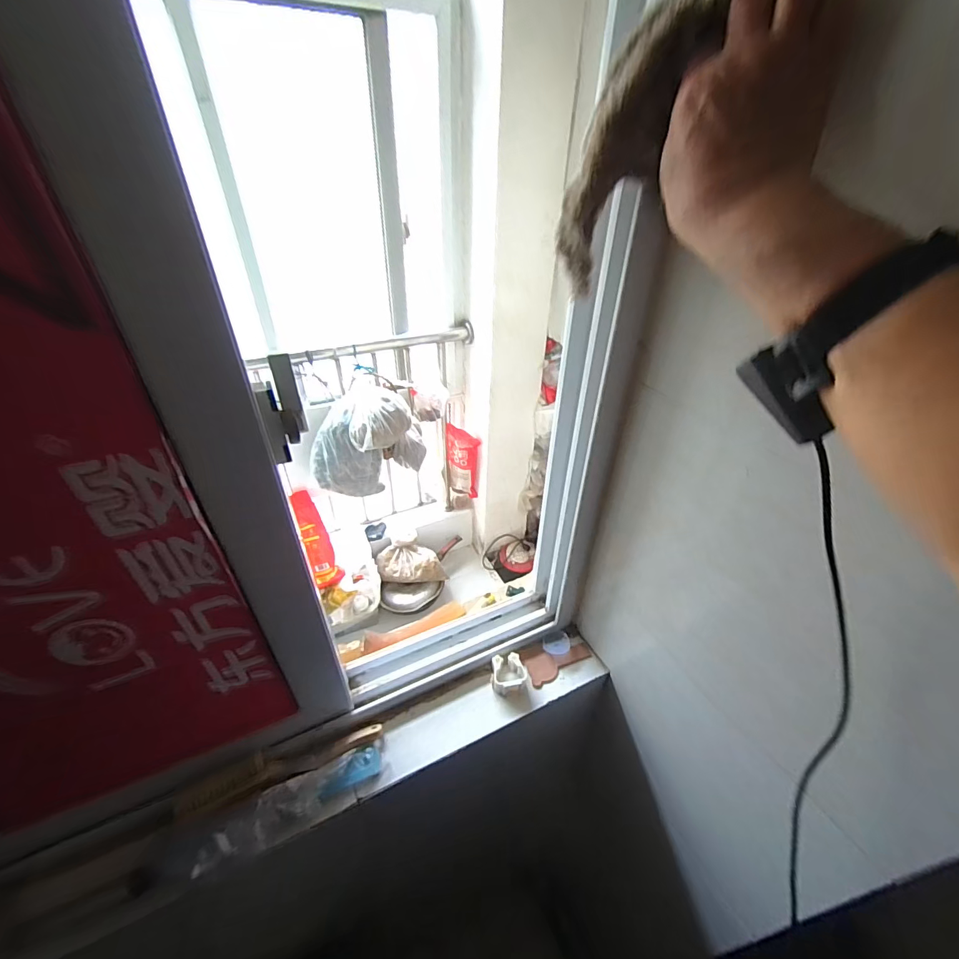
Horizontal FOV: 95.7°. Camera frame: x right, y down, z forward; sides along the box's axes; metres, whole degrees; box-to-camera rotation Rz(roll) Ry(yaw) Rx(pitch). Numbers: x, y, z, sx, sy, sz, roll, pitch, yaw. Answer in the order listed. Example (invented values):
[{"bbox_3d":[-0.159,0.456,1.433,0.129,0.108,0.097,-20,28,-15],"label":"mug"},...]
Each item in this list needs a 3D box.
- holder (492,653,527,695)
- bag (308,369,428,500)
[{"bbox_3d":[0.043,0.298,0.667,0.054,0.031,0.054,1,37,-1],"label":"holder"},{"bbox_3d":[-0.393,-0.152,1.554,0.231,0.340,0.398,28,44,30],"label":"bag"}]

